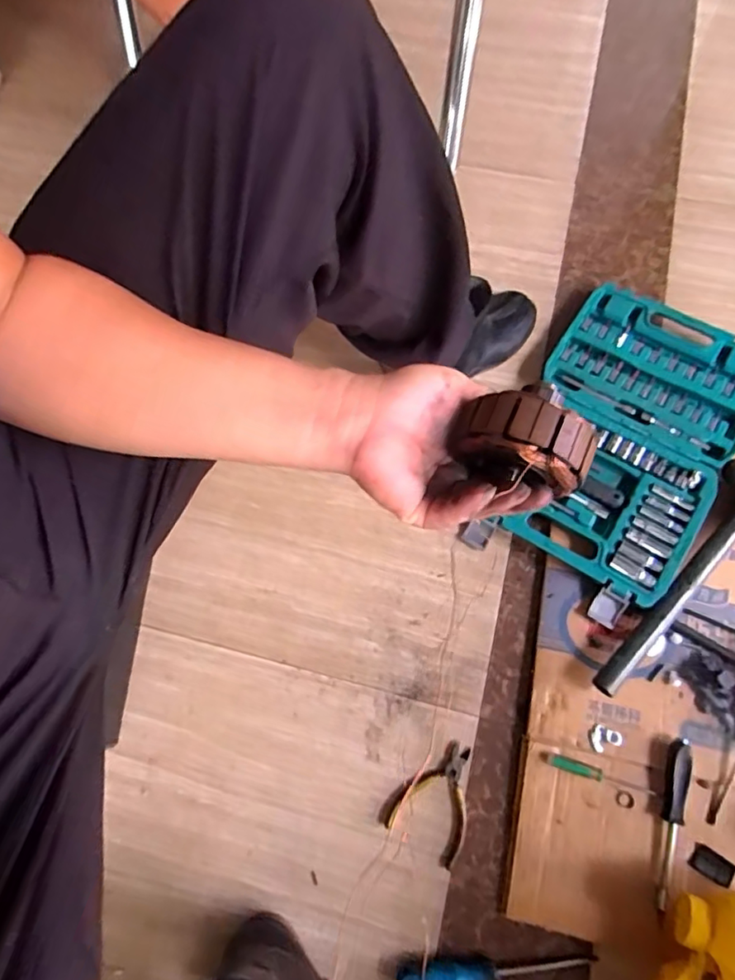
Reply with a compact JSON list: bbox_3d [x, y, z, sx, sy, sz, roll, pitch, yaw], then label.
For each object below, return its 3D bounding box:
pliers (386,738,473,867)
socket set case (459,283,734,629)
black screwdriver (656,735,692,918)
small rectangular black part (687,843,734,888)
[{"bbox_3d":[0.082,0.334,0.616,0.081,0.006,0.113,30,76,12],"label":"pliers"},{"bbox_3d":[0.321,-0.065,0.730,0.249,0.050,0.427,32,76,13],"label":"socket set case"},{"bbox_3d":[0.314,0.340,0.578,0.018,0.030,0.160,10,72,7],"label":"black screwdriver"},{"bbox_3d":[0.347,0.377,0.569,0.041,0.004,0.024,28,75,12],"label":"small rectangular black part"}]

